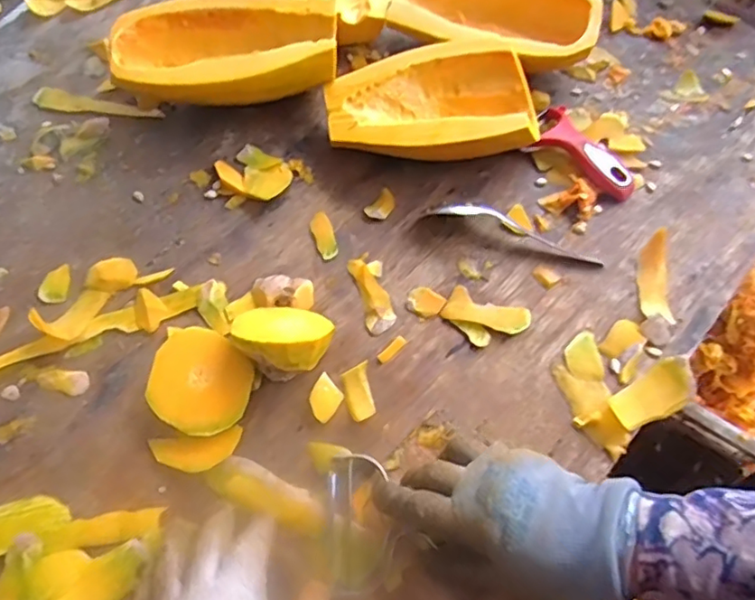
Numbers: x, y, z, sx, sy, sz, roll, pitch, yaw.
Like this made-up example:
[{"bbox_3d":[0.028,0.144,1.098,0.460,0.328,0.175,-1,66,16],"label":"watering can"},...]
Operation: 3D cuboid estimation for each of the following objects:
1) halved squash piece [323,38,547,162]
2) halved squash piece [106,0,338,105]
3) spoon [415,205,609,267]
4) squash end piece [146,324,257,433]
[{"bbox_3d":[0.051,-0.180,0.572,0.192,0.066,0.130,-6,59,-2],"label":"halved squash piece"},{"bbox_3d":[-0.151,-0.236,0.588,0.216,0.065,0.119,-2,59,0],"label":"halved squash piece"},{"bbox_3d":[0.122,-0.061,0.526,0.163,0.028,0.018,15,60,9],"label":"spoon"},{"bbox_3d":[-0.137,0.064,0.454,0.076,0.027,0.074,-1,59,1],"label":"squash end piece"}]

